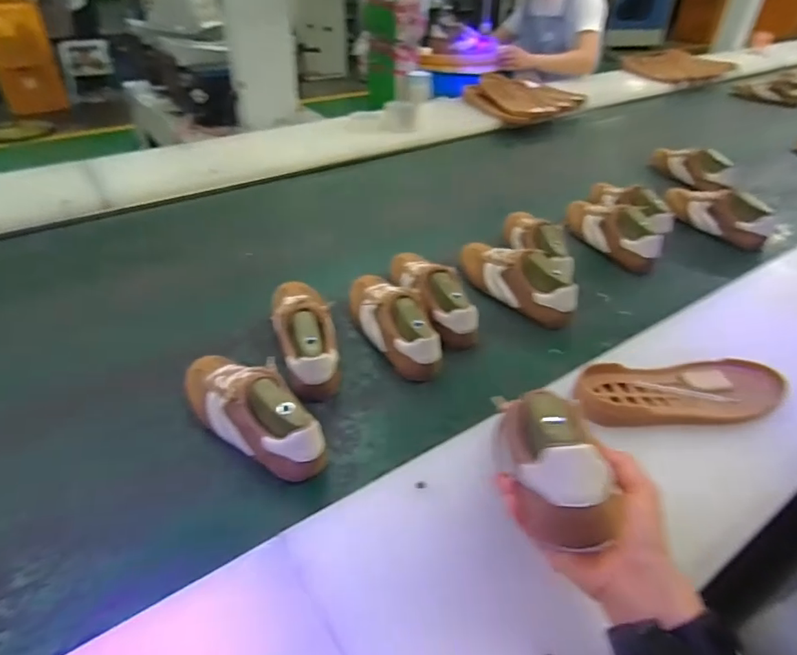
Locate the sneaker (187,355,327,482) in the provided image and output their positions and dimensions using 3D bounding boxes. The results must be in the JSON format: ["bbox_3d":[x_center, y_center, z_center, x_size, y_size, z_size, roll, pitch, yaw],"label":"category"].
[{"bbox_3d":[-0.181,0.087,0.612,0.237,0.076,0.088,30,45,29],"label":"sneaker"}]

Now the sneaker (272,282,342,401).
[{"bbox_3d":[-0.132,0.005,0.726,0.080,0.079,0.218,-8,40,-15],"label":"sneaker"}]

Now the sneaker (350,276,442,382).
[{"bbox_3d":[-0.016,-0.018,0.771,0.078,0.087,0.241,-15,42,-22],"label":"sneaker"}]

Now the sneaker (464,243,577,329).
[{"bbox_3d":[0.194,-0.095,0.858,0.080,0.082,0.227,-27,48,-33],"label":"sneaker"}]

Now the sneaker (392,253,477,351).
[{"bbox_3d":[0.050,-0.069,0.815,0.081,0.071,0.237,-9,41,-17],"label":"sneaker"}]

